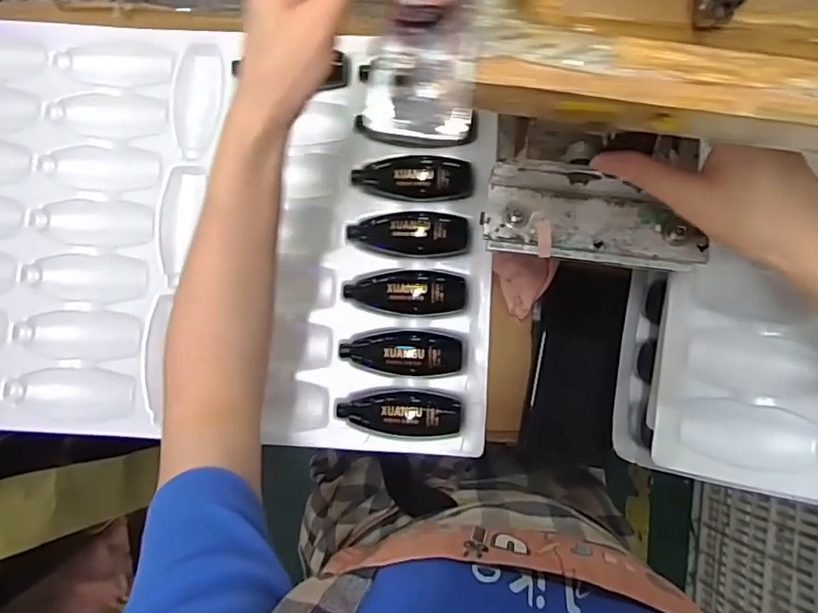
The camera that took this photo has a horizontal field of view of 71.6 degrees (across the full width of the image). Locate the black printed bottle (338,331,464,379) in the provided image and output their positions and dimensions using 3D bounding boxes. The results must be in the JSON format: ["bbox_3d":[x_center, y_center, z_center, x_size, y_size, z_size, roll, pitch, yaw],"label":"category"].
[{"bbox_3d":[-0.006,0.038,0.463,0.098,0.022,0.037,0,83,1],"label":"black printed bottle"}]

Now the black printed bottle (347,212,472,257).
[{"bbox_3d":[0.000,-0.062,0.500,0.102,0.033,0.039,0,83,1],"label":"black printed bottle"}]

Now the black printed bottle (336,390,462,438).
[{"bbox_3d":[-0.008,0.086,0.458,0.100,0.024,0.036,5,83,2],"label":"black printed bottle"}]

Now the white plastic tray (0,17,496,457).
[{"bbox_3d":[-0.201,-0.073,0.493,0.536,0.041,0.366,3,83,1],"label":"white plastic tray"}]

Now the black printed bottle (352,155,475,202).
[{"bbox_3d":[0.005,-0.113,0.485,0.102,0.019,0.039,6,83,16],"label":"black printed bottle"}]

